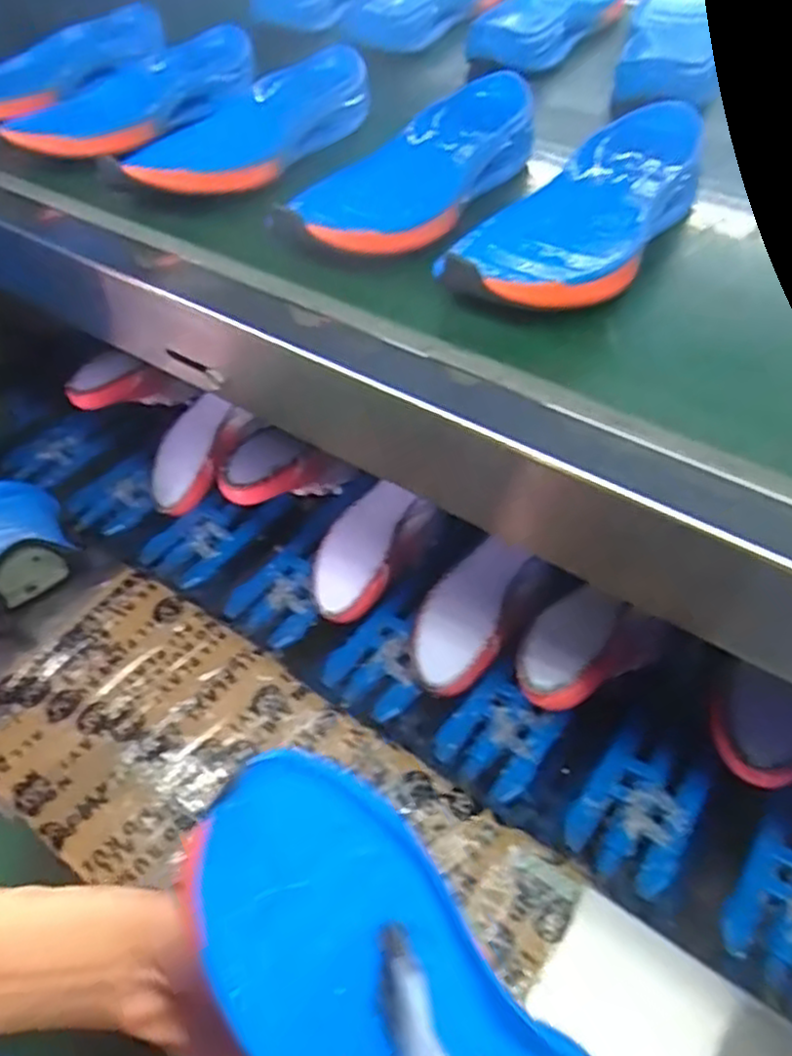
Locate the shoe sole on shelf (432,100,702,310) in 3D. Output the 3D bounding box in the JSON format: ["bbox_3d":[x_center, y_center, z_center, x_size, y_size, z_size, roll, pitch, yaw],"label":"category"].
[{"bbox_3d":[0.132,-0.207,0.486,0.100,0.041,0.248,33,59,28],"label":"shoe sole on shelf"}]

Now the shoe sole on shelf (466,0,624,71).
[{"bbox_3d":[0.159,-0.512,0.736,0.088,0.034,0.258,28,57,25],"label":"shoe sole on shelf"}]

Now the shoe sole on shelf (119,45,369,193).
[{"bbox_3d":[-0.109,-0.317,0.588,0.230,0.038,0.115,-31,54,-21],"label":"shoe sole on shelf"}]

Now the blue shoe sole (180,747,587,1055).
[{"bbox_3d":[0.013,0.202,0.305,0.246,0.024,0.099,43,60,-2],"label":"blue shoe sole"}]

